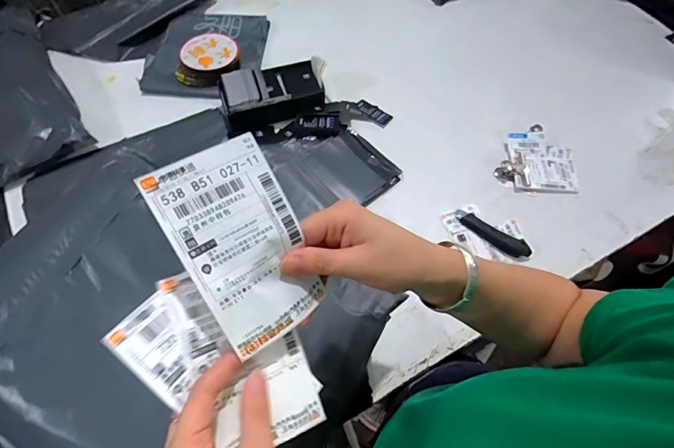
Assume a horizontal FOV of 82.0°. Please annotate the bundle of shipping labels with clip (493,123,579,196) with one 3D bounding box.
[{"bbox_3d":[0.414,-0.135,0.806,0.153,0.032,0.147,5,62,2],"label":"bundle of shipping labels with clip"}]

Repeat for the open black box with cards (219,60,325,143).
[{"bbox_3d":[-0.143,-0.278,0.846,0.225,0.076,0.127,-24,65,-13],"label":"open black box with cards"}]

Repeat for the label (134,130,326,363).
[{"bbox_3d":[-0.059,0.014,0.249,0.073,0.011,0.128,-32,103,-26],"label":"label"}]

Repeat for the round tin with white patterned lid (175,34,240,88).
[{"bbox_3d":[-0.299,-0.382,0.915,0.133,0.052,0.138,0,62,-1],"label":"round tin with white patterned lid"}]

